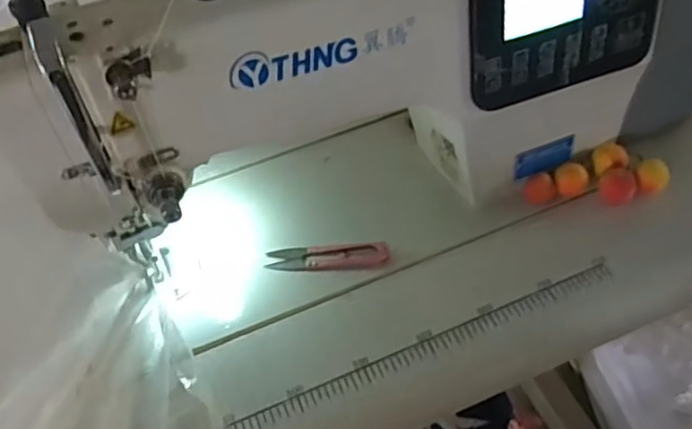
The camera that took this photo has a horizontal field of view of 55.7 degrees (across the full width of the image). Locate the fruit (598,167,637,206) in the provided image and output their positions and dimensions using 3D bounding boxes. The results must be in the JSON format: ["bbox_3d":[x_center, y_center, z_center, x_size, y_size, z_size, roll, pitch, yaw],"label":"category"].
[{"bbox_3d":[0.228,-0.023,0.550,0.029,0.023,0.026,16,52,21],"label":"fruit"}]

